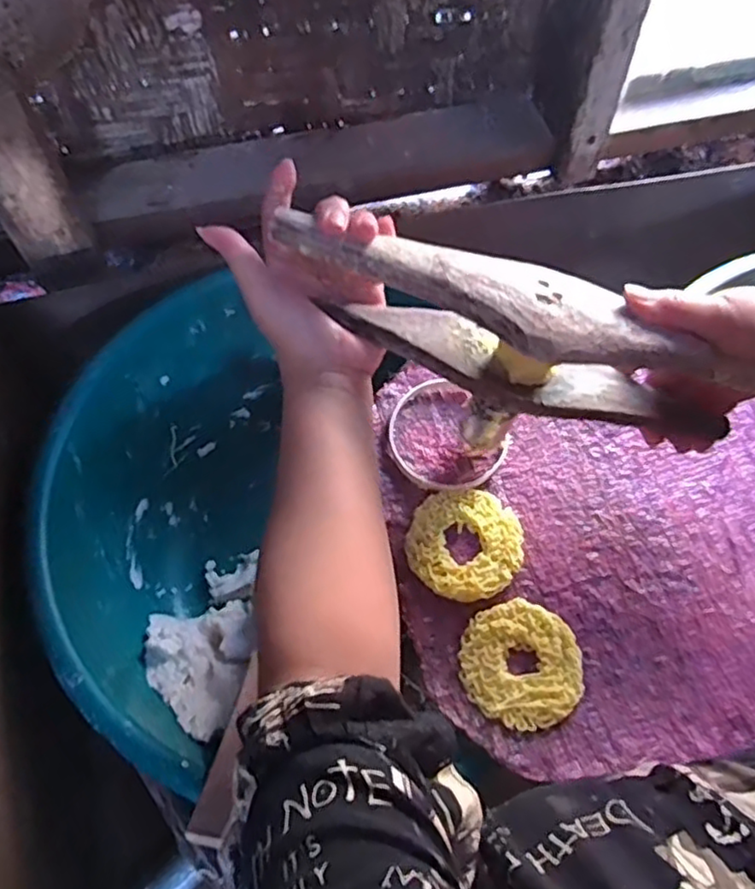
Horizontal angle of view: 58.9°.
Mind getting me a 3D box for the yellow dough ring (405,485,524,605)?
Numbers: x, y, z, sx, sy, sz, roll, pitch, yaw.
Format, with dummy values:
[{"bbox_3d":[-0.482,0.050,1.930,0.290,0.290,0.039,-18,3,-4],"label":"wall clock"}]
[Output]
[{"bbox_3d":[0.061,0.067,0.467,0.078,0.007,0.079,1,64,-1],"label":"yellow dough ring"}]

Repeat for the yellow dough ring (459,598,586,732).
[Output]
[{"bbox_3d":[0.093,0.140,0.429,0.077,0.008,0.076,1,64,-1],"label":"yellow dough ring"}]

